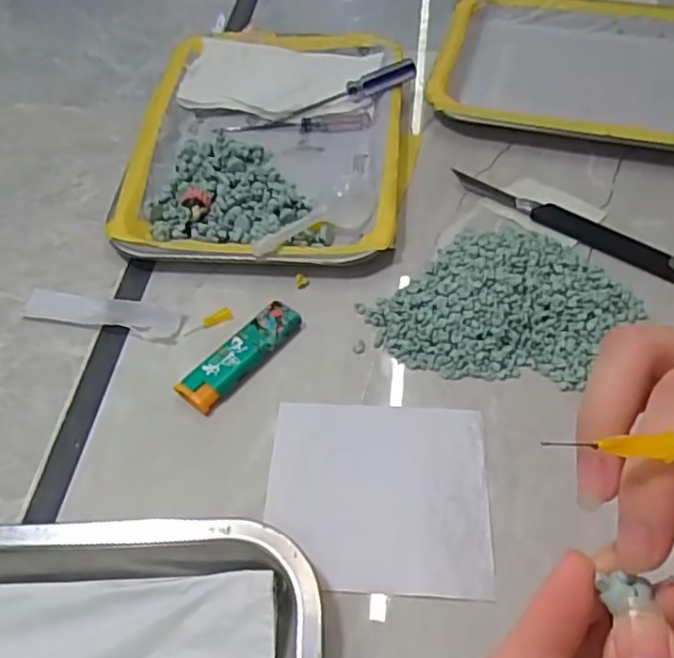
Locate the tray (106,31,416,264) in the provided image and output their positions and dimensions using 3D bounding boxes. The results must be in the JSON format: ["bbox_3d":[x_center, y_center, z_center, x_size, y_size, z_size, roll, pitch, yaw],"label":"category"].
[{"bbox_3d":[-0.047,-0.146,0.479,0.189,0.021,0.253,4,53,7],"label":"tray"}]

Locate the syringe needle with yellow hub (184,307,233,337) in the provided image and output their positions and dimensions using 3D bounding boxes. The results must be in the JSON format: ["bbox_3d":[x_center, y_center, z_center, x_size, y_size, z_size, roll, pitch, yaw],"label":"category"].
[{"bbox_3d":[-0.076,-0.005,0.390,0.030,0.004,0.008,-24,55,-14],"label":"syringe needle with yellow hub"}]

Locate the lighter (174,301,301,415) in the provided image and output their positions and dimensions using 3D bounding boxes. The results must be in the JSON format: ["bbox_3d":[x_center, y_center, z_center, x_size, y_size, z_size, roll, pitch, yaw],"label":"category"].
[{"bbox_3d":[-0.054,0.015,0.378,0.023,0.010,0.079,34,62,26],"label":"lighter"}]

